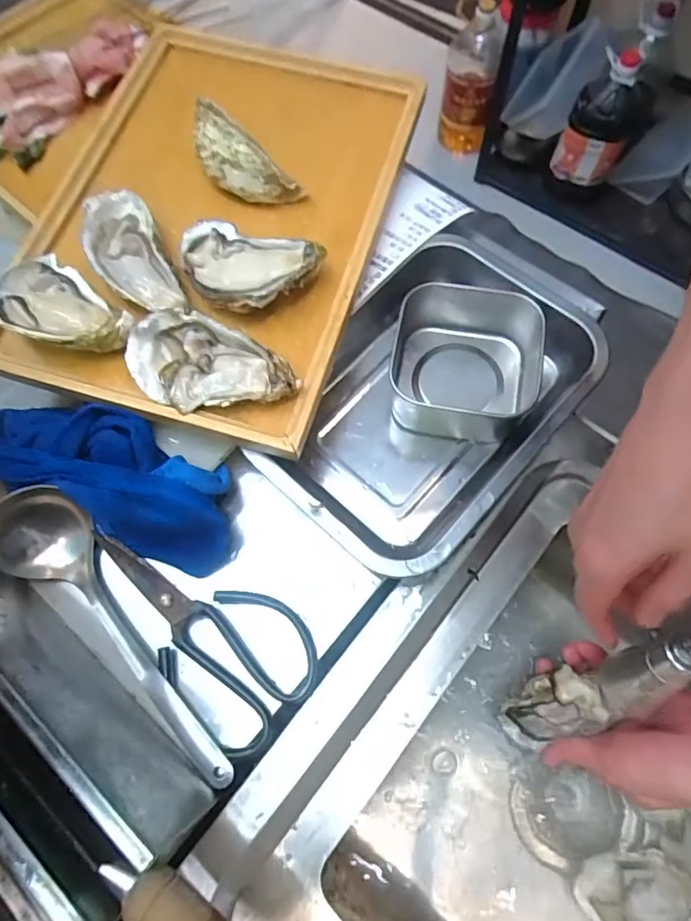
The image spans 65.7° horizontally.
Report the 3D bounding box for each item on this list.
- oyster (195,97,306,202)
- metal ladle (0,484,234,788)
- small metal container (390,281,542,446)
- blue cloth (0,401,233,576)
[{"bbox_3d":[-0.082,-0.235,0.423,0.097,0.042,0.030,35,73,-14],"label":"oyster"},{"bbox_3d":[-0.148,0.106,0.355,0.229,0.044,0.067,38,75,14],"label":"metal ladle"},{"bbox_3d":[0.092,-0.076,0.417,0.113,0.052,0.109,12,71,7],"label":"small metal container"},{"bbox_3d":[-0.177,0.005,0.388,0.205,0.048,0.080,23,72,10],"label":"blue cloth"}]

